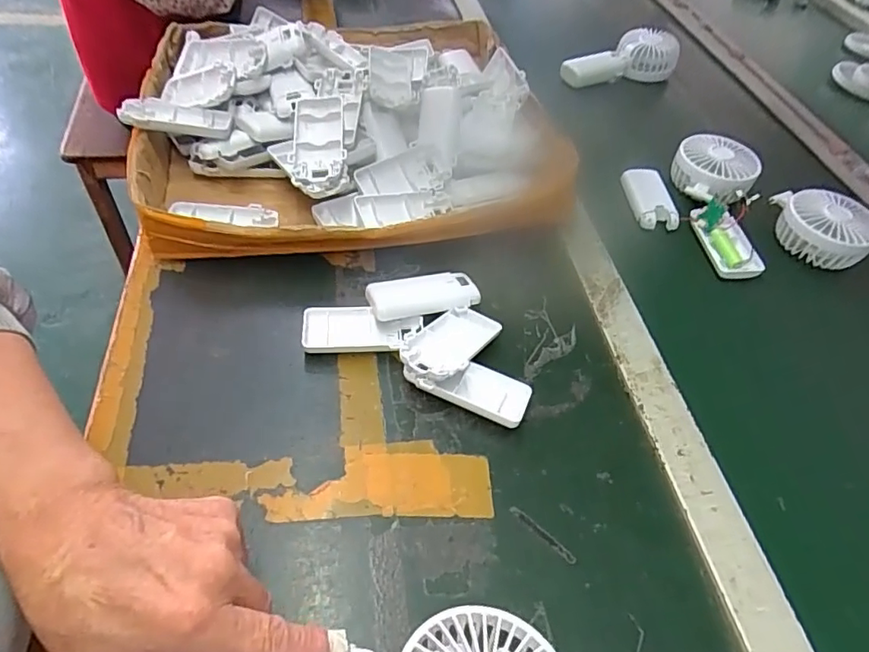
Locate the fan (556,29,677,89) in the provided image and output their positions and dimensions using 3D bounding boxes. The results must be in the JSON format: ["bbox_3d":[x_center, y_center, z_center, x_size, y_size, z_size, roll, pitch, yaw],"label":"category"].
[{"bbox_3d":[0.267,-0.388,0.801,0.167,0.056,0.054,-10,51,3],"label":"fan"}]

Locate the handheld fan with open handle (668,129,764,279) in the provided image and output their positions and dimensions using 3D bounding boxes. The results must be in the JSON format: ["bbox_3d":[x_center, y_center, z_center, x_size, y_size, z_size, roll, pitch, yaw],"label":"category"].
[{"bbox_3d":[0.312,-0.125,0.589,0.078,0.040,0.184,5,63,-2],"label":"handheld fan with open handle"}]

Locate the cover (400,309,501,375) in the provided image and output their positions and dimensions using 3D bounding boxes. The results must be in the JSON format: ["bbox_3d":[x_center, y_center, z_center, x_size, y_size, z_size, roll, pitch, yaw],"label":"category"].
[{"bbox_3d":[0.013,0.012,0.430,0.049,0.014,0.091,33,39,20],"label":"cover"}]

